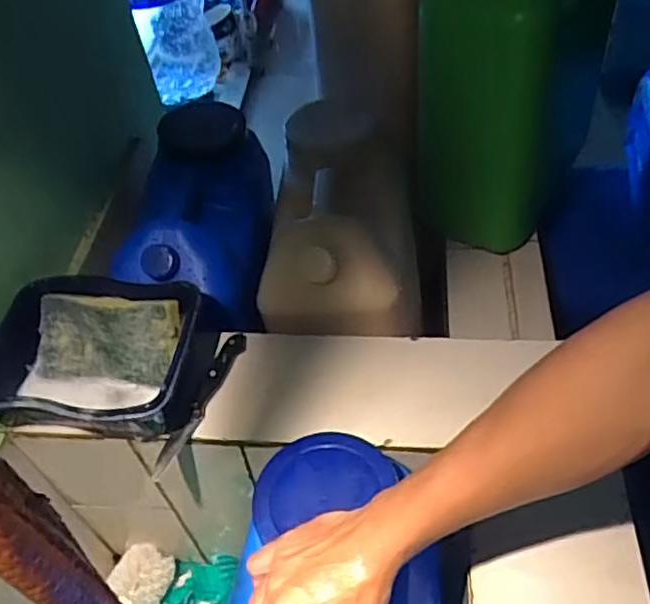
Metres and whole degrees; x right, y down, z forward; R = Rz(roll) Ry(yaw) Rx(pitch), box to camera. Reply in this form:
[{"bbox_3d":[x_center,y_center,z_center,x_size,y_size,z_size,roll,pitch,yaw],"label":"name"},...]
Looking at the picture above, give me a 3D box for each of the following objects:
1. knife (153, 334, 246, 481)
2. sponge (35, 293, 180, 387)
[{"bbox_3d":[-0.127,0.098,0.689,0.022,0.016,0.170,16,53,20],"label":"knife"},{"bbox_3d":[-0.226,0.038,0.696,0.151,0.020,0.086,3,91,11],"label":"sponge"}]

